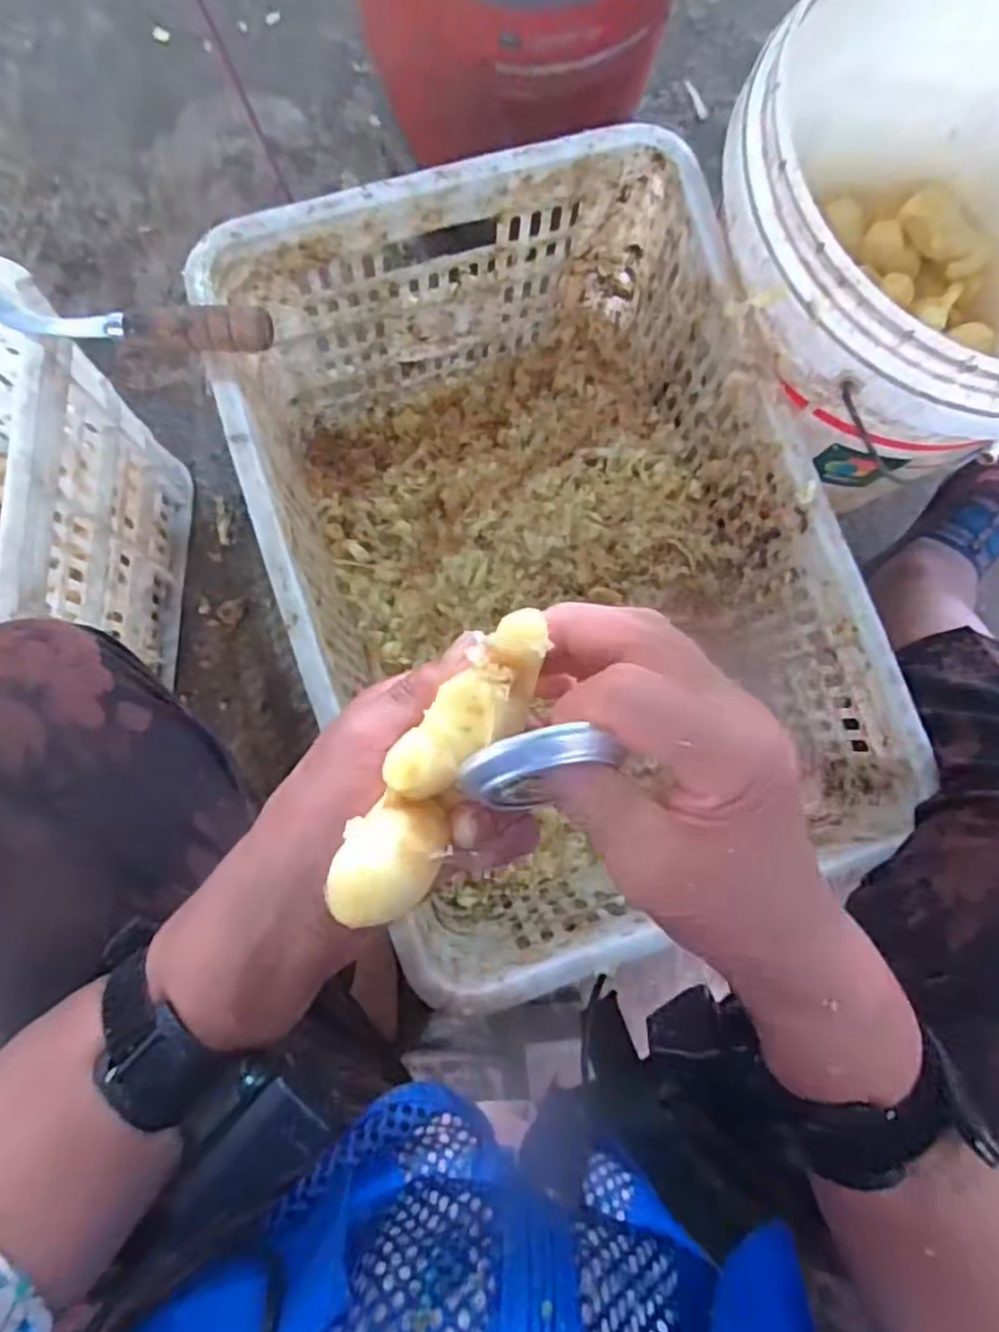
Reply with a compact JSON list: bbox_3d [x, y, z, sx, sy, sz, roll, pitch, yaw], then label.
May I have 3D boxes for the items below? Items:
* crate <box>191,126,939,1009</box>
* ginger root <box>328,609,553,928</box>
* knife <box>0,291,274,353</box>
[{"bbox_3d":[0.024,-0.082,0.579,0.360,0.268,0.493,-18,85,-8],"label":"crate"},{"bbox_3d":[-0.018,0.034,0.243,0.031,0.037,0.110,32,76,-1],"label":"ginger root"},{"bbox_3d":[-0.231,-0.215,0.443,0.182,0.027,0.023,6,82,9],"label":"knife"}]

